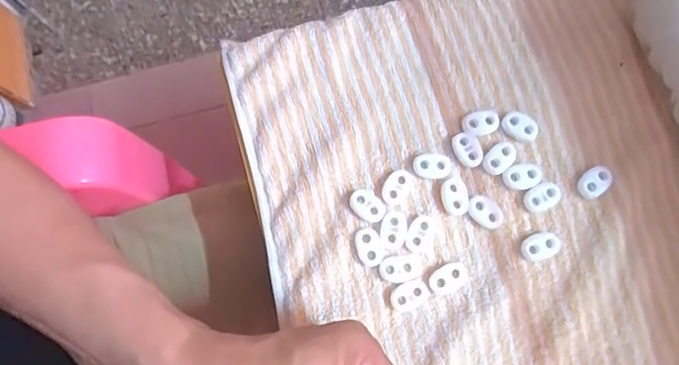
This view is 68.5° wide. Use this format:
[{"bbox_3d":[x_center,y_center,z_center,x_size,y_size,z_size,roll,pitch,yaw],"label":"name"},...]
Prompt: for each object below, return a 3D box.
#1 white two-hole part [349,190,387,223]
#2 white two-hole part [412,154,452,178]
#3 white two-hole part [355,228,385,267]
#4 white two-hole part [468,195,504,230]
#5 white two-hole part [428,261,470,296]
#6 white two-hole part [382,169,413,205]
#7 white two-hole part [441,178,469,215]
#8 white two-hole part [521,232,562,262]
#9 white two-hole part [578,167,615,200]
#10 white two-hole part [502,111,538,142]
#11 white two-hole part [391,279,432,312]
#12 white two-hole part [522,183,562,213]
[{"bbox_3d":[0.017,0.014,0.299,0.023,0.004,0.015,34,80,6],"label":"white two-hole part"},{"bbox_3d":[0.057,-0.010,0.304,0.023,0.004,0.014,1,78,0],"label":"white two-hole part"},{"bbox_3d":[0.018,0.038,0.295,0.016,0.004,0.022,-21,79,-5],"label":"white two-hole part"},{"bbox_3d":[0.088,0.018,0.300,0.022,0.005,0.015,39,81,7],"label":"white two-hole part"},{"bbox_3d":[0.064,0.056,0.291,0.023,0.004,0.016,-27,80,-6],"label":"white two-hole part"},{"bbox_3d":[0.035,0.003,0.301,0.016,0.004,0.022,28,80,5],"label":"white two-hole part"},{"bbox_3d":[0.070,0.008,0.300,0.016,0.004,0.022,-9,79,-2],"label":"white two-hole part"},{"bbox_3d":[0.119,0.038,0.294,0.022,0.005,0.015,-23,80,-5],"label":"white two-hole part"},{"bbox_3d":[0.155,-0.001,0.301,0.023,0.005,0.016,-34,81,-7],"label":"white two-hole part"},{"bbox_3d":[0.112,-0.035,0.309,0.022,0.005,0.015,29,80,5],"label":"white two-hole part"},{"bbox_3d":[0.041,0.065,0.290,0.023,0.004,0.014,-23,80,-5],"label":"white two-hole part"},{"bbox_3d":[0.122,0.009,0.300,0.024,0.005,0.014,-22,80,-5],"label":"white two-hole part"}]

